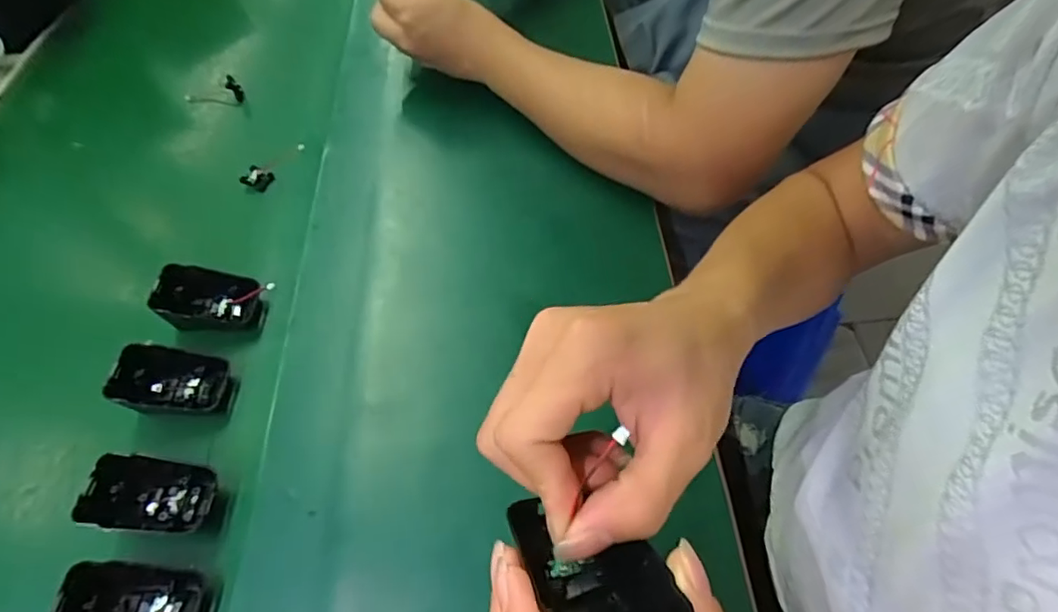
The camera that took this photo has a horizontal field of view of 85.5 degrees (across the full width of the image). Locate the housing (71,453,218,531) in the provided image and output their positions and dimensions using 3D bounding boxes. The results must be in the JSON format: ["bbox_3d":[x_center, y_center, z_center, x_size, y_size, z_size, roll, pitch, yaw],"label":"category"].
[{"bbox_3d":[-0.232,0.118,0.356,0.070,0.021,0.044,11,58,-20],"label":"housing"}]

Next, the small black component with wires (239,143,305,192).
[{"bbox_3d":[-0.240,-0.130,0.541,0.063,0.022,0.014,-39,62,-21],"label":"small black component with wires"}]

